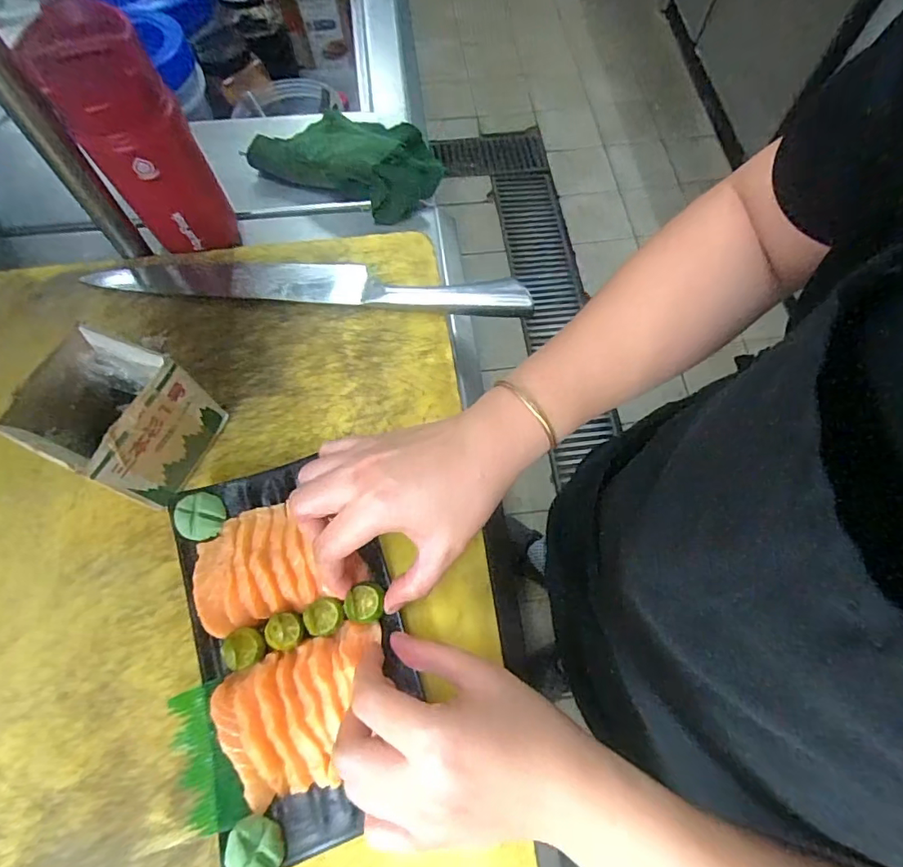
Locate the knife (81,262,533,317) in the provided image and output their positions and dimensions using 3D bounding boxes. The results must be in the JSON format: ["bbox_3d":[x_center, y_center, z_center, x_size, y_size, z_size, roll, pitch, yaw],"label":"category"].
[{"bbox_3d":[-0.120,-0.126,0.430,0.364,0.015,0.043,5,67,1],"label":"knife"}]

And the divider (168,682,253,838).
[{"bbox_3d":[-0.136,0.179,0.287,0.032,0.004,0.072,-23,67,-6],"label":"divider"}]

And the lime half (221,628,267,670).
[{"bbox_3d":[-0.121,0.126,0.301,0.020,0.013,0.022,0,67,-1],"label":"lime half"}]

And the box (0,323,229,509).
[{"bbox_3d":[-0.216,-0.010,0.343,0.085,0.083,0.088,24,69,9],"label":"box"}]

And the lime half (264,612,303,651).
[{"bbox_3d":[-0.101,0.118,0.308,0.020,0.007,0.020,1,67,0],"label":"lime half"}]

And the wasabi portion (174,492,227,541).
[{"bbox_3d":[-0.160,0.052,0.329,0.029,0.006,0.030,1,76,-16],"label":"wasabi portion"}]

